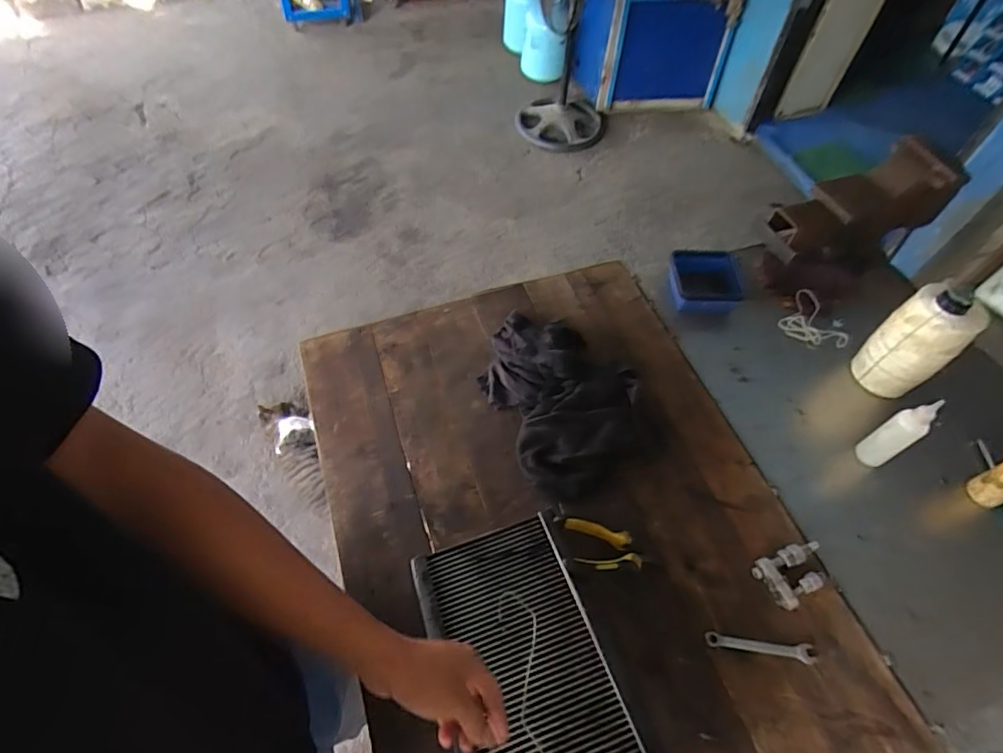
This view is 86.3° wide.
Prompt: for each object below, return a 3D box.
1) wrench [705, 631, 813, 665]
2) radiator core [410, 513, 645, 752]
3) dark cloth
[{"bbox_3d":[0.318,0.334,0.659,0.129,0.005,0.021,6,56,3],"label":"wrench"},{"bbox_3d":[0.034,0.322,0.574,0.200,0.066,0.346,-12,48,-14],"label":"radiator core"},{"bbox_3d":[0.094,0.014,0.847,0.215,0.083,0.327,-20,59,-14],"label":"dark cloth"}]

